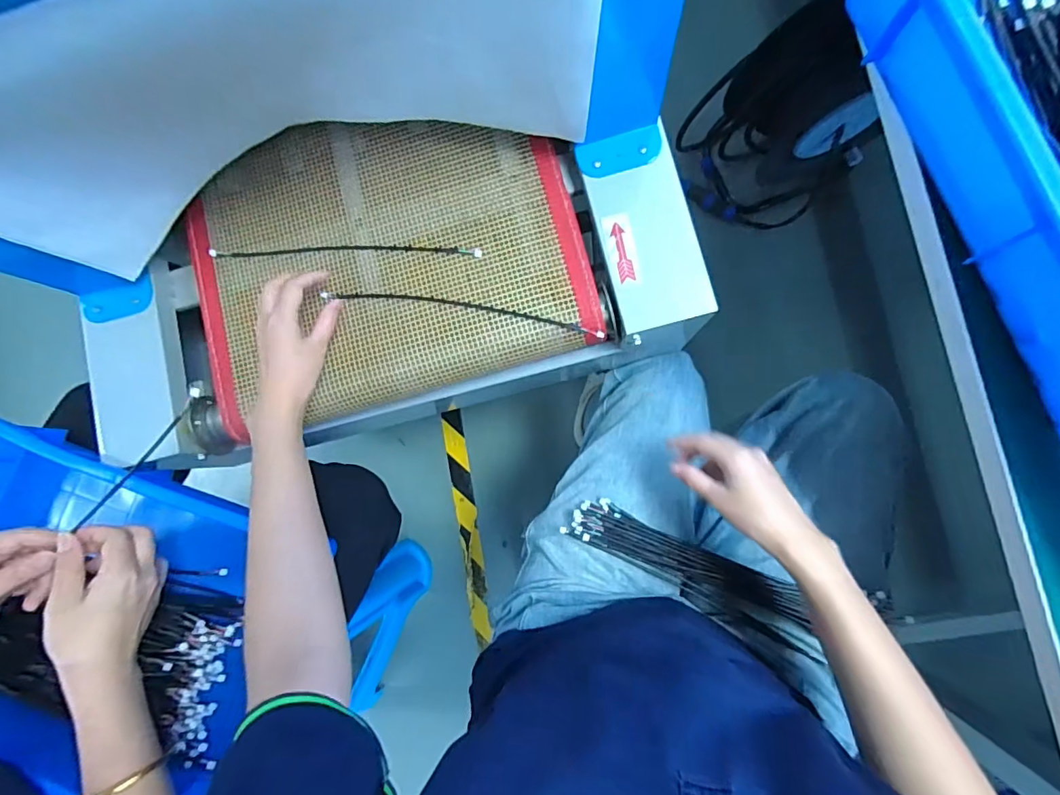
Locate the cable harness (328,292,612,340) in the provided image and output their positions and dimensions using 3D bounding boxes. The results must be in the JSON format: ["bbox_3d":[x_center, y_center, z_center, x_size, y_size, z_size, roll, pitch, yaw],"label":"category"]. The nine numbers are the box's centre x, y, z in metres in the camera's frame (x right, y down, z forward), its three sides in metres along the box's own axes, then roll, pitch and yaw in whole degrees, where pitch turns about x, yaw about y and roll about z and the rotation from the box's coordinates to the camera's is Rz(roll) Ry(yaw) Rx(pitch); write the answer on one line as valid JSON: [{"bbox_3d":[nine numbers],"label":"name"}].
[{"bbox_3d":[-0.060,-0.085,0.484,0.265,0.008,0.015,10,86,6],"label":"cable harness"}]

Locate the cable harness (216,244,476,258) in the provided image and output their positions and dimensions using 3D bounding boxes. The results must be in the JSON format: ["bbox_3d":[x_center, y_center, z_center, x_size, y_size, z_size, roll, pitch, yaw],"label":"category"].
[{"bbox_3d":[-0.186,-0.149,0.503,0.279,0.012,0.015,1,85,7],"label":"cable harness"}]

